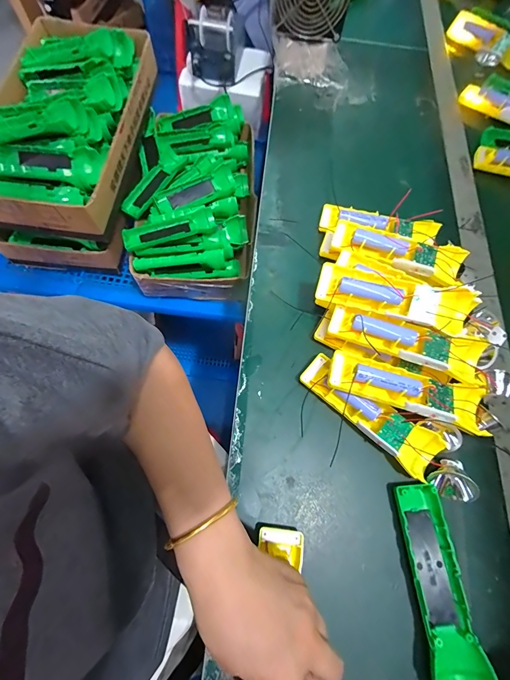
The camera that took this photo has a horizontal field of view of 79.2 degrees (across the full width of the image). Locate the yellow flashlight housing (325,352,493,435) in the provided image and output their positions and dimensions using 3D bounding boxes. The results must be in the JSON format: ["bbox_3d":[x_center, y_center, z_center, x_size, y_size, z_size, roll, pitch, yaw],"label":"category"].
[{"bbox_3d":[0.163,0.055,0.328,0.165,0.038,0.046,17,69,3],"label":"yellow flashlight housing"}]

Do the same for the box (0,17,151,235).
[{"bbox_3d":[-0.331,-0.385,0.531,0.223,0.095,0.401,6,69,-1],"label":"box"}]

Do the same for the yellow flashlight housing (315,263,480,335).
[{"bbox_3d":[0.159,-0.045,0.343,0.177,0.039,0.052,16,69,2],"label":"yellow flashlight housing"}]

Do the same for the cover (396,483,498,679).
[{"bbox_3d":[0.173,0.231,0.297,0.046,0.031,0.162,-3,70,-5],"label":"cover"}]

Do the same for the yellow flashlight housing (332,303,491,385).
[{"bbox_3d":[0.167,-0.001,0.339,0.163,0.024,0.047,22,70,5],"label":"yellow flashlight housing"}]

